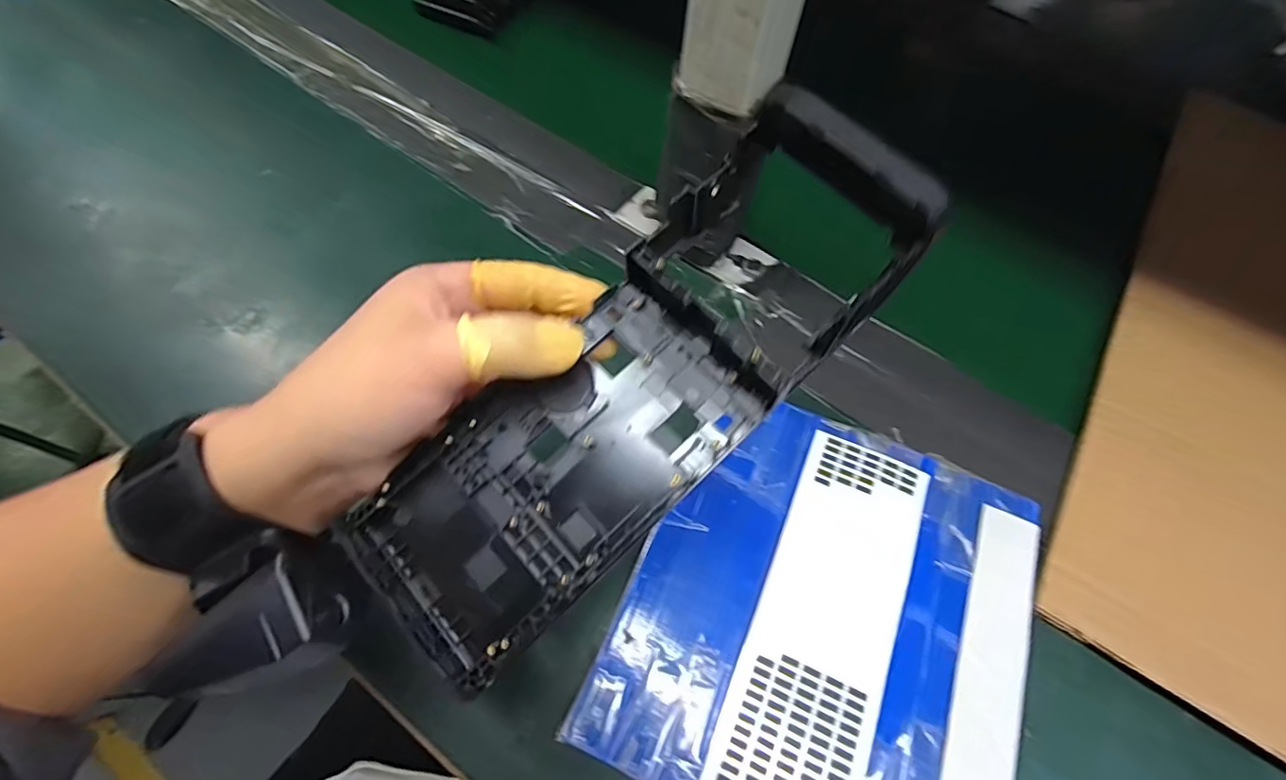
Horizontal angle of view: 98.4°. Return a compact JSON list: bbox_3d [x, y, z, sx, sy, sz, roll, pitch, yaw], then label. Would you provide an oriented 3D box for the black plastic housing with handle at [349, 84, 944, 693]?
[{"bbox_3d":[-0.001,-0.002,0.195,0.214,0.040,0.075,-45,70,-2],"label":"black plastic housing with handle"}]

